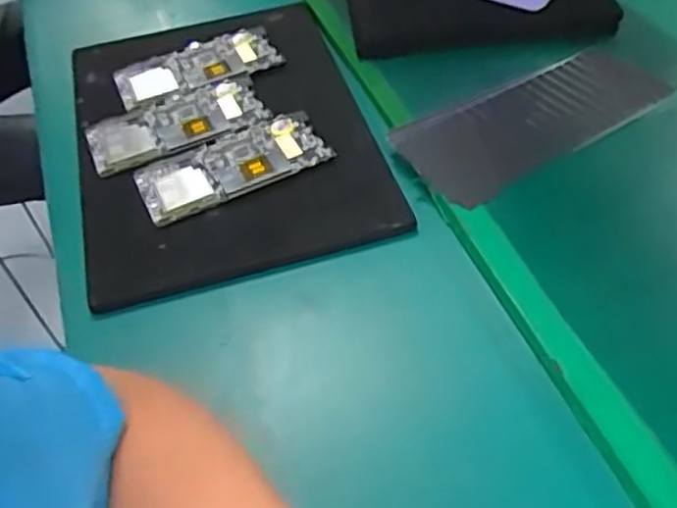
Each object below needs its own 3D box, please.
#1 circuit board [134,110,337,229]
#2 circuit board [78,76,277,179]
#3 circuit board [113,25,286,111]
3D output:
[{"bbox_3d":[-0.087,-0.076,0.569,0.156,0.005,0.066,-24,52,-16],"label":"circuit board"},{"bbox_3d":[-0.143,-0.117,0.607,0.155,0.004,0.070,-24,52,-16],"label":"circuit board"},{"bbox_3d":[-0.135,-0.181,0.661,0.154,0.012,0.070,-23,52,-15],"label":"circuit board"}]

